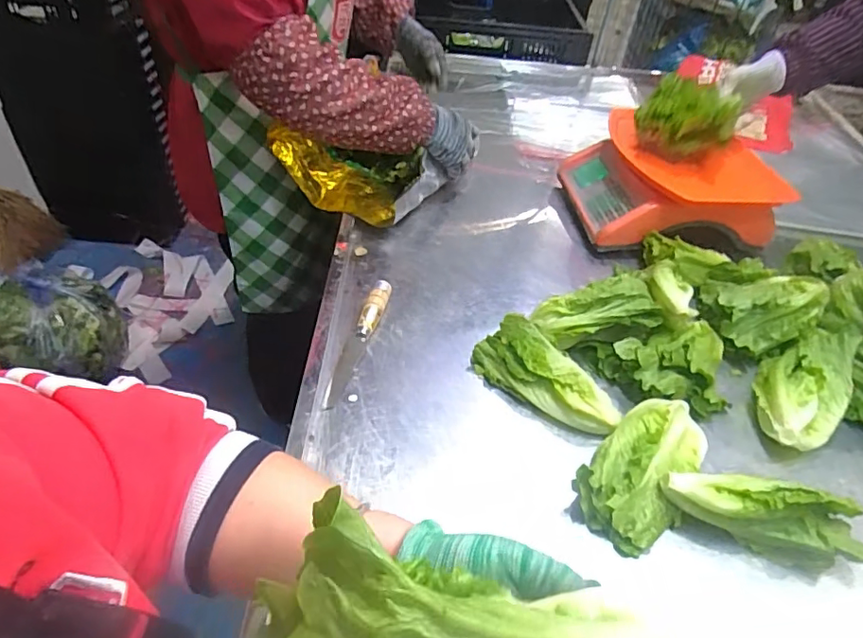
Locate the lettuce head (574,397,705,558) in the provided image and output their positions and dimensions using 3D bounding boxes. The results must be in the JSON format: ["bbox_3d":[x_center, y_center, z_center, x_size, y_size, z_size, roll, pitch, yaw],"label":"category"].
[{"bbox_3d":[0.223,0.151,0.562,0.094,0.054,0.181,34,50,26],"label":"lettuce head"}]

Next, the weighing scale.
[{"bbox_3d":[0.380,-0.233,0.916,0.268,0.149,0.270,0,44,-7],"label":"weighing scale"}]

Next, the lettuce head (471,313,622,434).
[{"bbox_3d":[0.130,0.069,0.630,0.067,0.055,0.179,-30,54,-33],"label":"lettuce head"}]

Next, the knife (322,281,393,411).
[{"bbox_3d":[-0.090,0.025,0.665,0.025,0.025,0.199,14,44,8],"label":"knife"}]

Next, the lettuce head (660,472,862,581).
[{"bbox_3d":[0.310,0.186,0.524,0.177,0.071,0.054,16,44,10],"label":"lettuce head"}]

